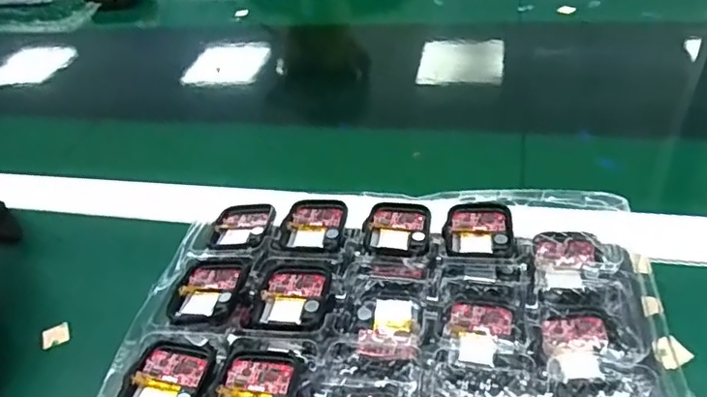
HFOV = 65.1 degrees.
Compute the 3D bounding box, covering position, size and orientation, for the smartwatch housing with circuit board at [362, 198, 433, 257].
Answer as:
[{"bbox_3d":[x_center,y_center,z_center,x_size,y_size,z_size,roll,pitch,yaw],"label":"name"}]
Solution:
[{"bbox_3d":[0.027,0.016,0.331,0.038,0.005,0.046,0,42,10],"label":"smartwatch housing with circuit board"}]

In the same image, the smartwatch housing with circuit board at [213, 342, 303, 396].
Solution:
[{"bbox_3d":[-0.045,0.088,0.254,0.038,0.007,0.047,1,42,11],"label":"smartwatch housing with circuit board"}]

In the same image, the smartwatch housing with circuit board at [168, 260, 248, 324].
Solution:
[{"bbox_3d":[-0.080,0.050,0.306,0.037,0.008,0.045,1,42,11],"label":"smartwatch housing with circuit board"}]

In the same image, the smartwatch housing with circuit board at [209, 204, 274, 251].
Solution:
[{"bbox_3d":[-0.069,0.016,0.350,0.038,0.009,0.042,4,43,14],"label":"smartwatch housing with circuit board"}]

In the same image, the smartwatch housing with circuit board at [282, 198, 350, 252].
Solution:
[{"bbox_3d":[-0.023,0.015,0.341,0.038,0.006,0.045,0,42,10],"label":"smartwatch housing with circuit board"}]

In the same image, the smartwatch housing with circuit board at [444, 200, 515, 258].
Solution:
[{"bbox_3d":[0.073,0.017,0.321,0.037,0.007,0.041,0,42,10],"label":"smartwatch housing with circuit board"}]

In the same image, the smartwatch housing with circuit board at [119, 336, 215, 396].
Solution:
[{"bbox_3d":[-0.088,0.087,0.263,0.039,0.007,0.045,4,43,14],"label":"smartwatch housing with circuit board"}]

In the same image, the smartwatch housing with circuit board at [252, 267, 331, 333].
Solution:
[{"bbox_3d":[-0.032,0.053,0.297,0.037,0.005,0.044,-1,42,9],"label":"smartwatch housing with circuit board"}]

